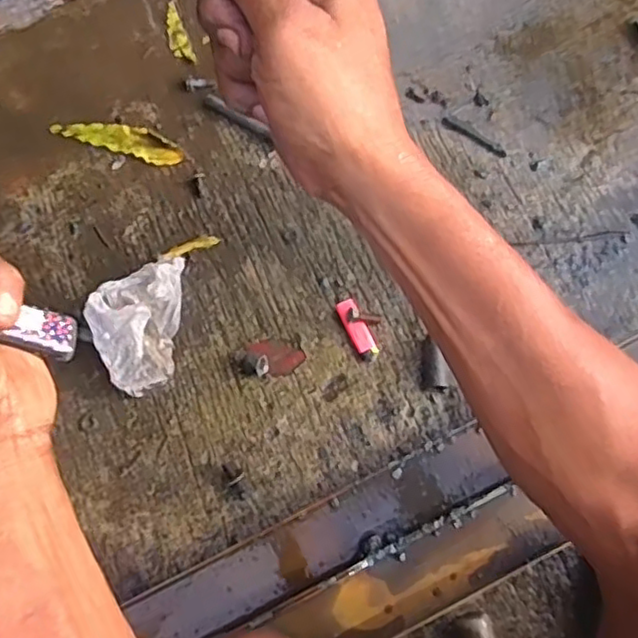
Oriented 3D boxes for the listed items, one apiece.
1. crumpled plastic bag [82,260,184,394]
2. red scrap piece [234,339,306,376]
[{"bbox_3d":[-0.222,0.005,0.791,0.100,0.062,0.163,2,71,6],"label":"crumpled plastic bag"},{"bbox_3d":[-0.059,0.045,0.785,0.082,0.016,0.043,-1,73,2],"label":"red scrap piece"}]

